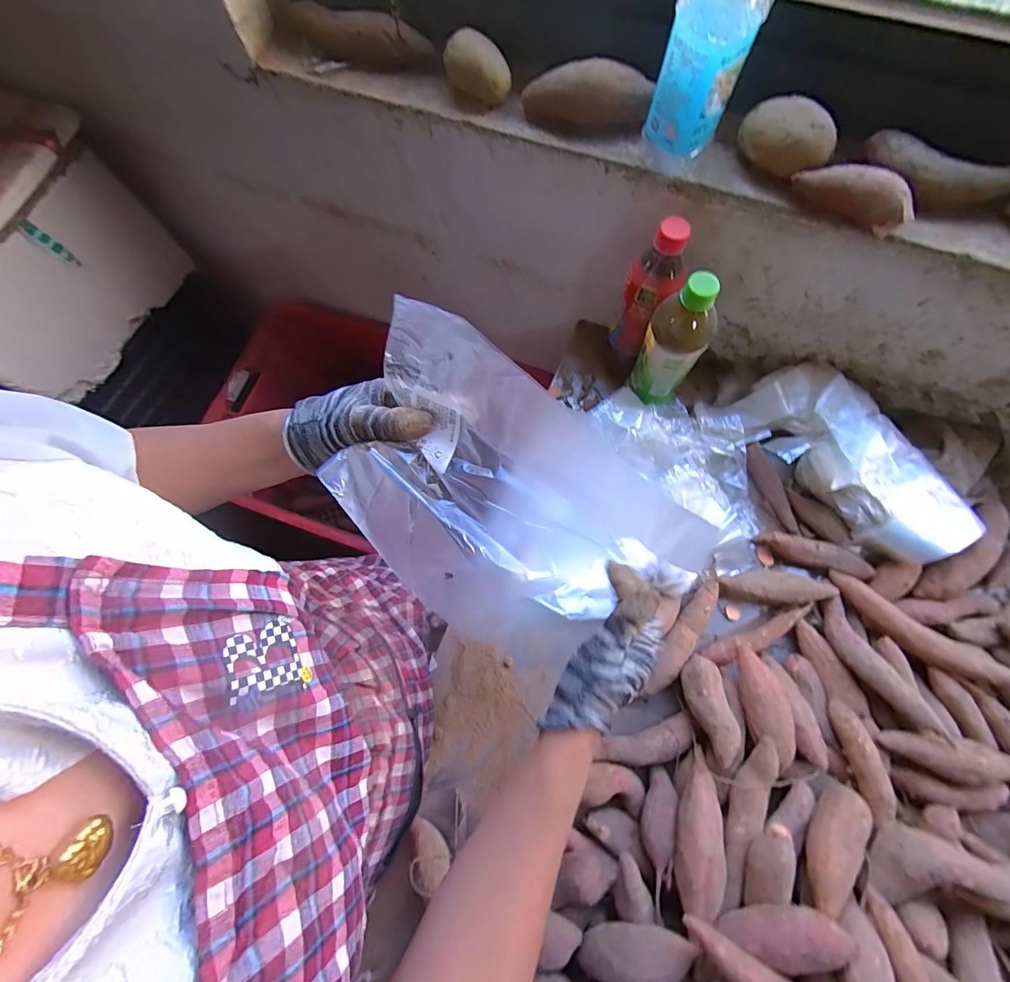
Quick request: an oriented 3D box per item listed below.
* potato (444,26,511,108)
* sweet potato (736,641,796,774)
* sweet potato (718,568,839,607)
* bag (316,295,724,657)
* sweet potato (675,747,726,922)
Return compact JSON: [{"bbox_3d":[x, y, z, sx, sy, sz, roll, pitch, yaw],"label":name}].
[{"bbox_3d":[-0.024,-0.423,0.438,0.063,0.038,0.036,33,77,11],"label":"potato"},{"bbox_3d":[0.266,0.217,0.452,0.039,0.033,0.115,-6,58,0],"label":"sweet potato"},{"bbox_3d":[0.317,0.112,0.518,0.123,0.032,0.040,6,73,4],"label":"sweet potato"},{"bbox_3d":[-0.003,0.017,0.324,0.266,0.050,0.175,40,102,-4],"label":"bag"},{"bbox_3d":[0.182,0.310,0.406,0.038,0.029,0.129,19,45,8],"label":"sweet potato"}]

